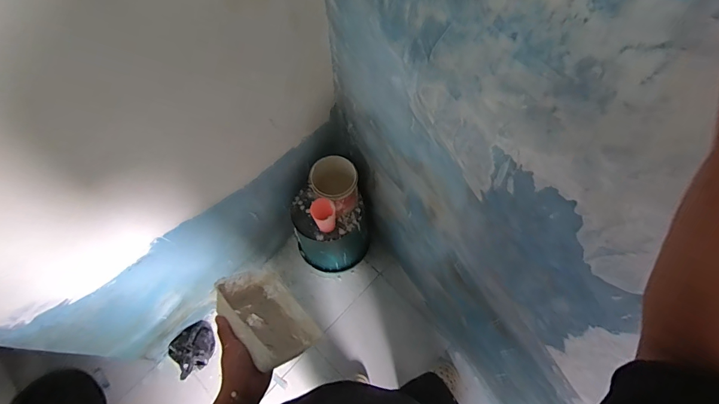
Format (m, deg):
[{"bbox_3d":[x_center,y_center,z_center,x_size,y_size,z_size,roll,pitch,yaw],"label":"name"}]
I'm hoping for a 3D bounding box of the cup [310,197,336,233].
[{"bbox_3d":[-0.120,0.045,1.299,0.077,0.140,0.072,0,65,0],"label":"cup"}]

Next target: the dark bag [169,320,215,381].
[{"bbox_3d":[-0.647,0.569,1.501,0.179,0.056,0.157,-39,71,-17],"label":"dark bag"}]

